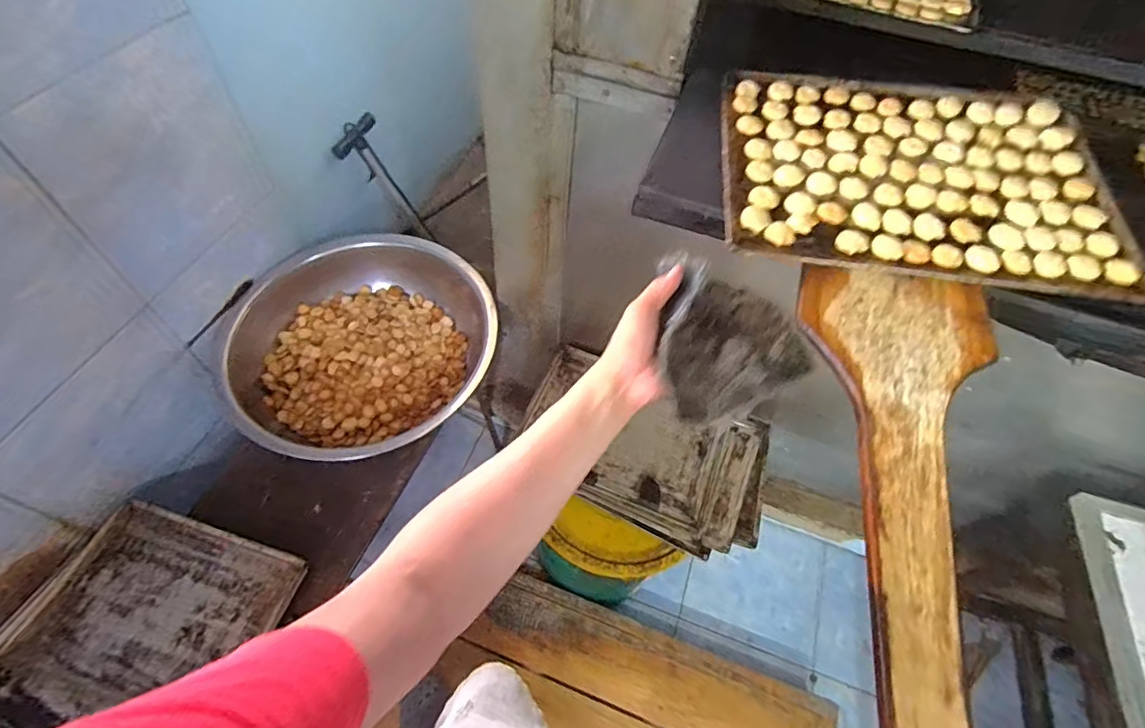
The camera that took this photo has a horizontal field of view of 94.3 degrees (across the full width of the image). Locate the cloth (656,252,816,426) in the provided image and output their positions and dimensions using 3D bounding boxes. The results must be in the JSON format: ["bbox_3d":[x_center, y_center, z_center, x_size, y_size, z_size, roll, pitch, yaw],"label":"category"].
[{"bbox_3d":[0.145,-0.040,0.539,0.152,0.060,0.169,-25,63,-20],"label":"cloth"}]

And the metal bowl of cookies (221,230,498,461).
[{"bbox_3d":[-0.514,-0.059,1.357,0.629,0.185,0.677,2,57,-4],"label":"metal bowl of cookies"}]

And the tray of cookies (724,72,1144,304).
[{"bbox_3d":[0.412,-0.234,0.645,0.442,0.039,0.318,9,57,1],"label":"tray of cookies"}]

